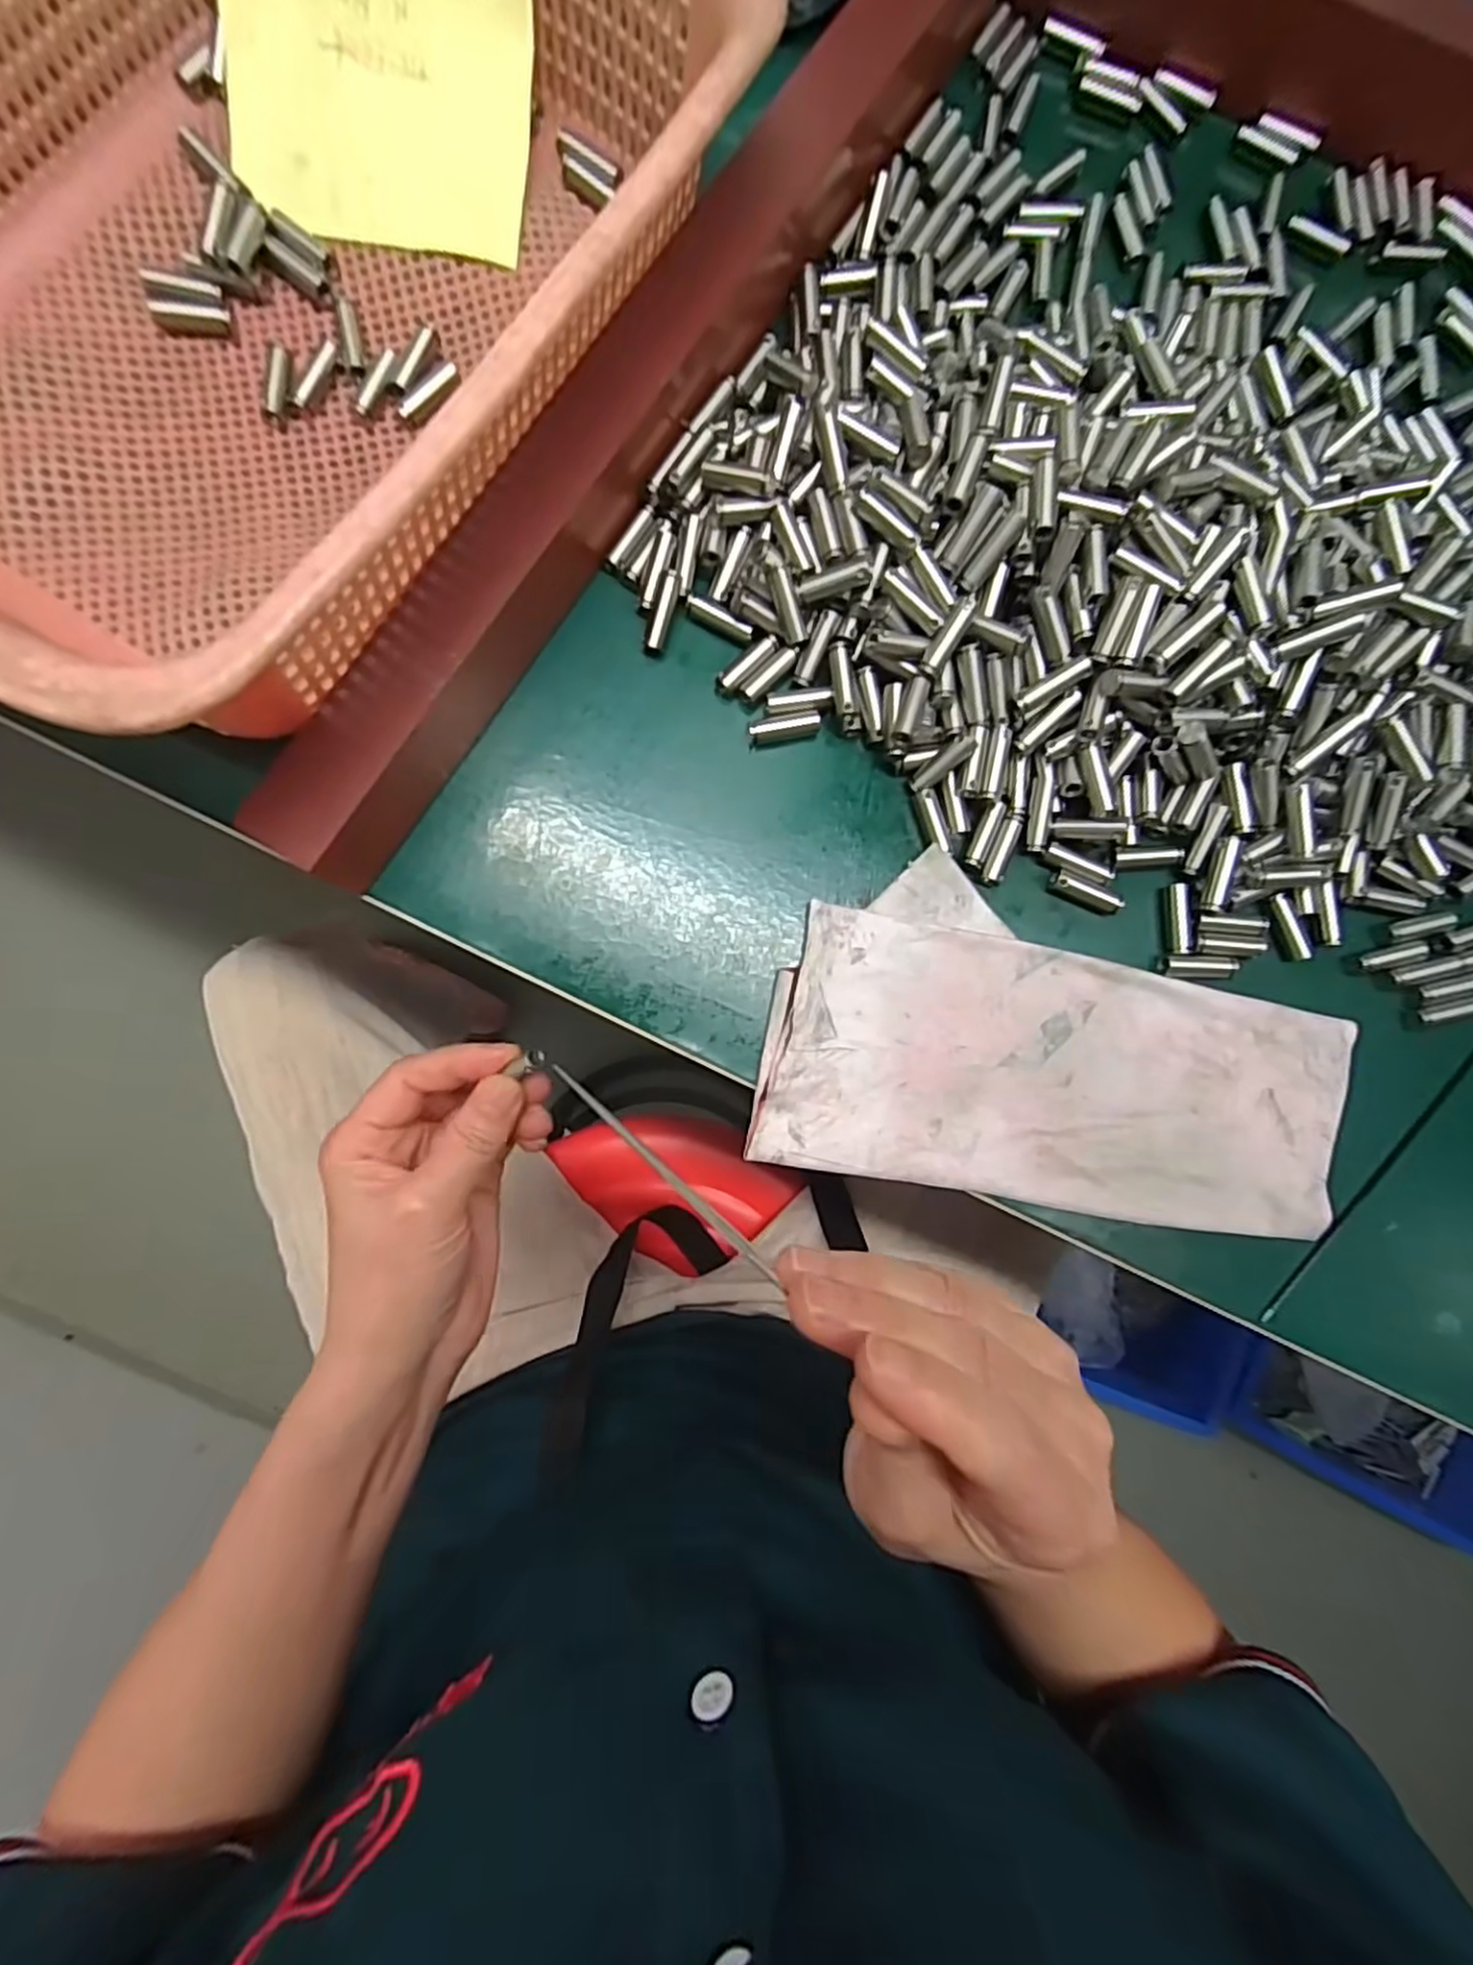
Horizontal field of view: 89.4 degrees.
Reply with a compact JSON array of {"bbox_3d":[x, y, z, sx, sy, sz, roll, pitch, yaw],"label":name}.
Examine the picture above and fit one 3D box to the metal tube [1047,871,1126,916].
[{"bbox_3d":[0.121,-0.031,0.259,0.025,0.008,0.008,21,87,-3],"label":"metal tube"}]

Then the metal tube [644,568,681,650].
[{"bbox_3d":[-0.025,-0.127,0.255,0.007,0.005,0.026,20,103,-2],"label":"metal tube"}]

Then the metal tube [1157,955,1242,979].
[{"bbox_3d":[0.159,-0.005,0.258,0.025,0.007,0.008,3,88,-4],"label":"metal tube"}]

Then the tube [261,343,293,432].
[{"bbox_3d":[-0.155,-0.202,0.251,0.007,0.005,0.026,10,86,-2],"label":"tube"}]

